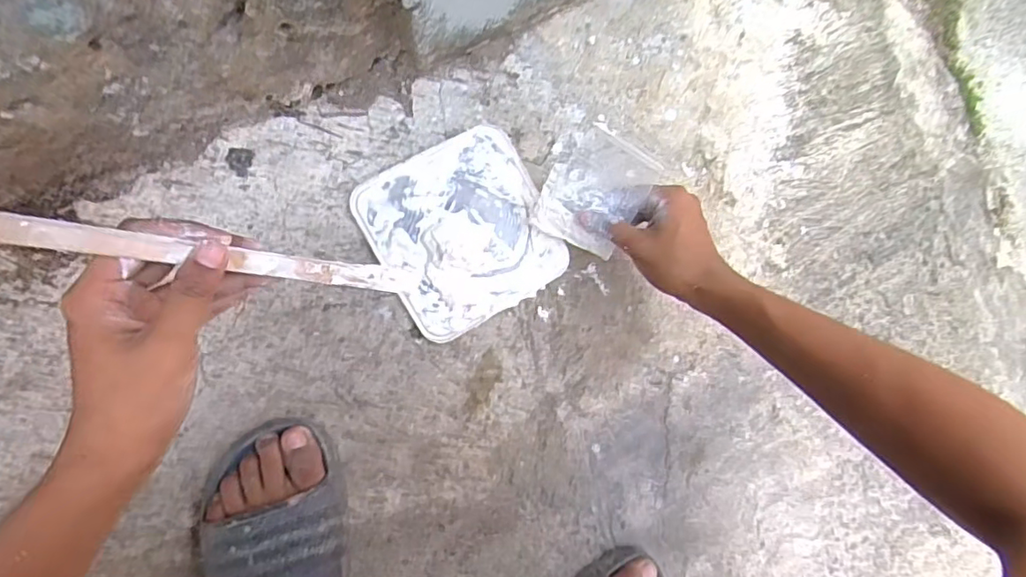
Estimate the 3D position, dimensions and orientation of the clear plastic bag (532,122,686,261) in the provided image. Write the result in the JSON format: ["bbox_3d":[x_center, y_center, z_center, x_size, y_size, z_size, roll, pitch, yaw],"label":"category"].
[{"bbox_3d":[0.070,-0.080,0.494,0.080,0.018,0.110,34,128,-4],"label":"clear plastic bag"}]

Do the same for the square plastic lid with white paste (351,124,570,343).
[{"bbox_3d":[-0.044,-0.053,0.524,0.157,0.024,0.163,-29,93,-7],"label":"square plastic lid with white paste"}]

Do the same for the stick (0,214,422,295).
[{"bbox_3d":[-0.152,-0.016,0.337,0.244,0.006,0.016,9,87,-49],"label":"stick"}]

